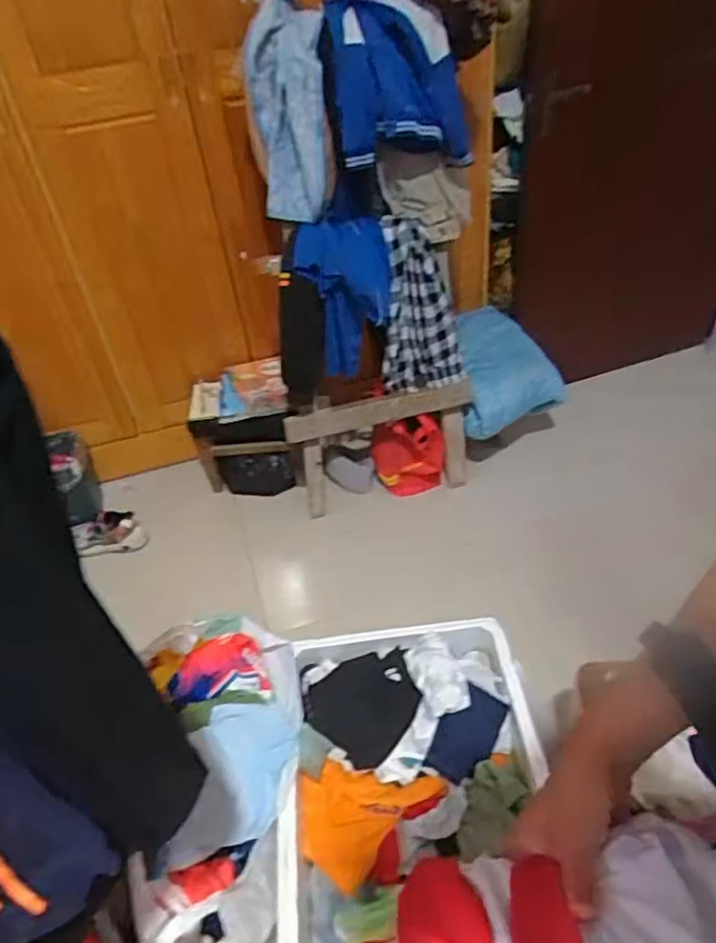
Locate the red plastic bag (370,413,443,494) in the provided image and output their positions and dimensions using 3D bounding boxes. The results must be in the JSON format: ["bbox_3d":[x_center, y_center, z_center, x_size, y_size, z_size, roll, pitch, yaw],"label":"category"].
[{"bbox_3d":[0.144,-0.042,1.811,0.203,0.252,0.073,-5,41,2],"label":"red plastic bag"}]

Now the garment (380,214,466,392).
[{"bbox_3d":[0.149,-0.411,1.618,0.214,0.441,0.059,-17,34,-11],"label":"garment"}]

